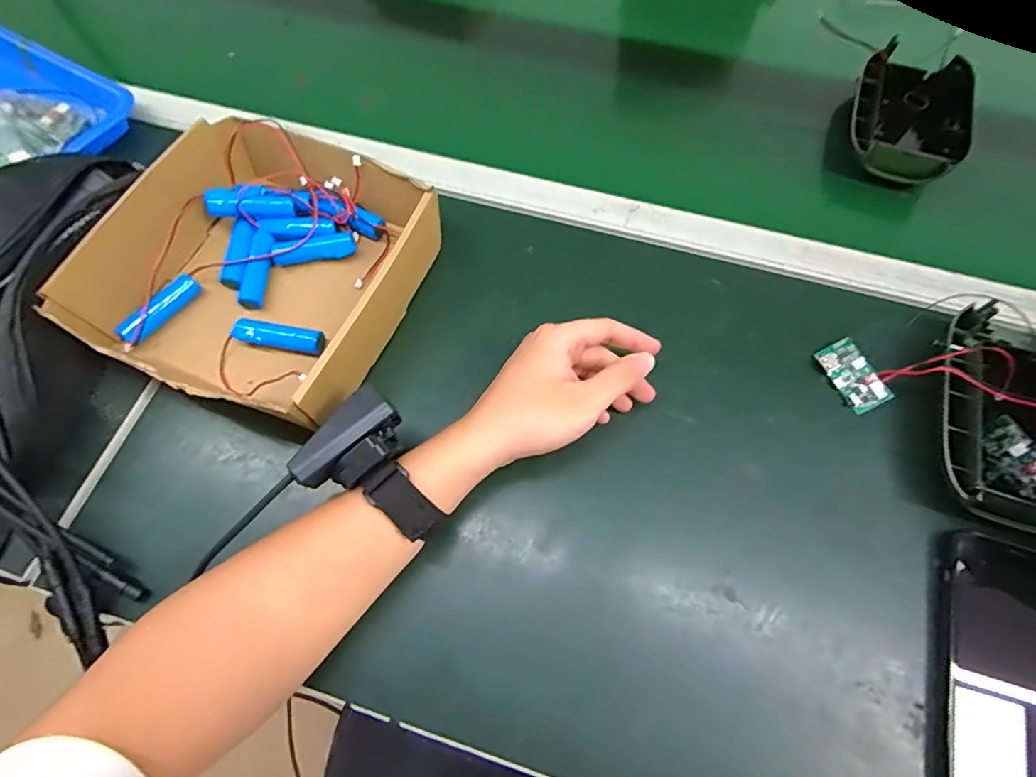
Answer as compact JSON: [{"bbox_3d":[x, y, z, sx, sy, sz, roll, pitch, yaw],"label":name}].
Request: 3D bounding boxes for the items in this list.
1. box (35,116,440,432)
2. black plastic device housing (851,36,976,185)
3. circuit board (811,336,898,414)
[{"bbox_3d":[-0.195,-0.096,0.395,0.208,0.069,0.218,21,69,9],"label":"box"},{"bbox_3d":[0.373,-0.257,0.483,0.102,0.037,0.147,16,68,7],"label":"black plastic device housing"},{"bbox_3d":[0.258,-0.010,0.391,0.031,0.009,0.055,-24,69,-9],"label":"circuit board"}]

